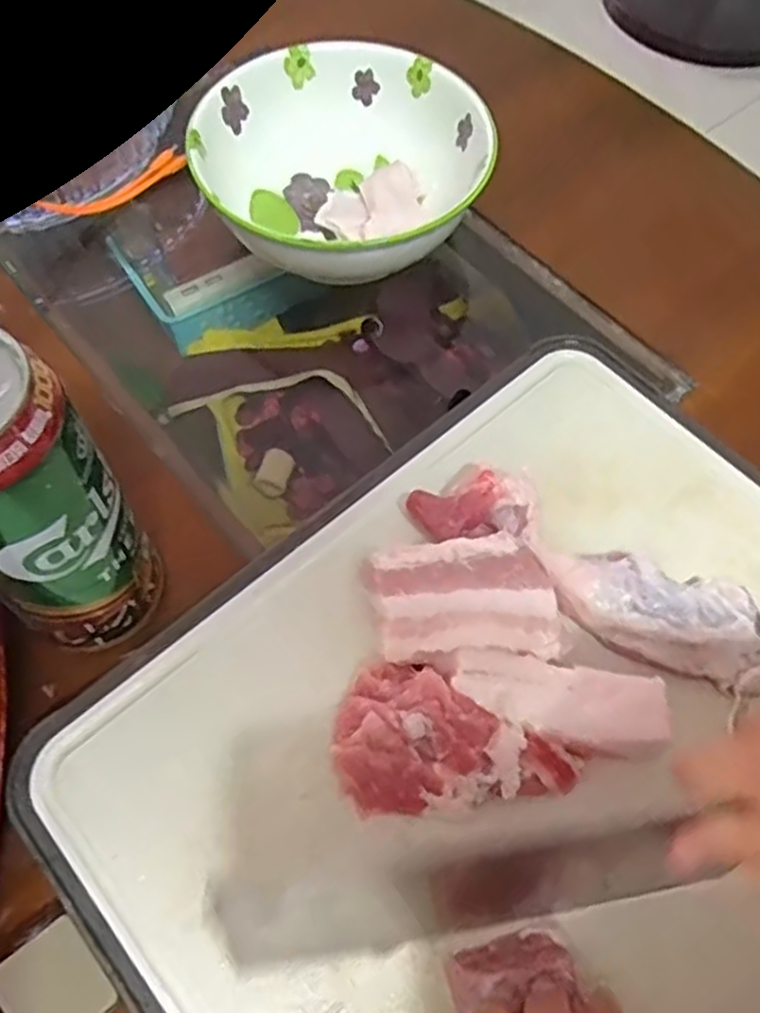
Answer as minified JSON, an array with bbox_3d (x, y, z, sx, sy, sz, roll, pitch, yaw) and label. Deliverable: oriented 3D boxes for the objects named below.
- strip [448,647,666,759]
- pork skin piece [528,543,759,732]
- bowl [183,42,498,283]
[{"bbox_3d":[0.074,0.080,0.313,0.085,0.009,0.031,9,62,4],"label":"strip"},{"bbox_3d":[0.127,0.044,0.348,0.108,0.021,0.053,32,66,15],"label":"pork skin piece"},{"bbox_3d":[-0.025,-0.204,0.474,0.174,0.063,0.166,0,62,-1],"label":"bowl"}]

